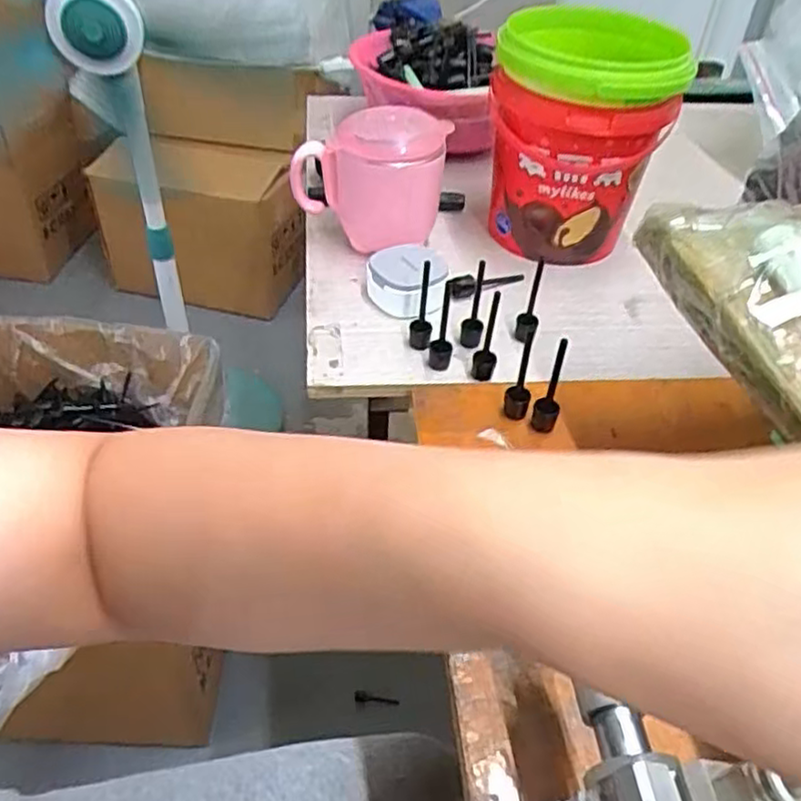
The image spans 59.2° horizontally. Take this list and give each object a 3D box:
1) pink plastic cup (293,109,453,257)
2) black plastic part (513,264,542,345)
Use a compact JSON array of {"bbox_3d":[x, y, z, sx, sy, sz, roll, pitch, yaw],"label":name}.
[{"bbox_3d":[-0.024,-0.164,0.539,0.112,0.112,0.072,8,44,4],"label":"pink plastic cup"},{"bbox_3d":[0.088,-0.069,0.467,0.014,0.059,0.012,14,44,10],"label":"black plastic part"}]

